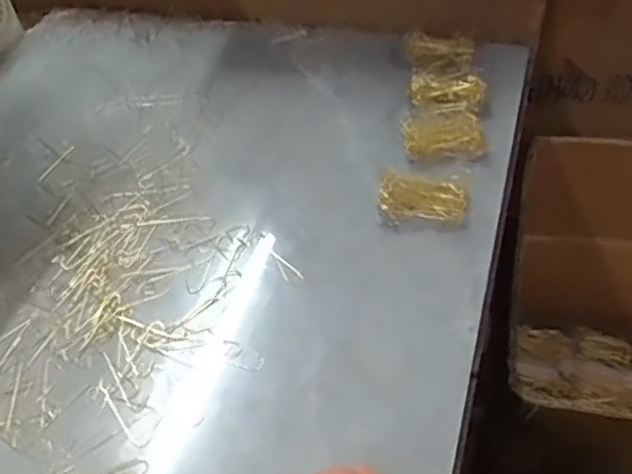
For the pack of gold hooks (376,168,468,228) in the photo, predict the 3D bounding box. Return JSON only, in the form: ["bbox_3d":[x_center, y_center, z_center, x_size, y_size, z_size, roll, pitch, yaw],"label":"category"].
[{"bbox_3d":[0.087,-0.033,0.541,0.071,0.009,0.052,7,48,13],"label":"pack of gold hooks"}]

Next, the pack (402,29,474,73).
[{"bbox_3d":[0.125,-0.192,0.686,0.071,0.028,0.039,21,53,24],"label":"pack"}]

